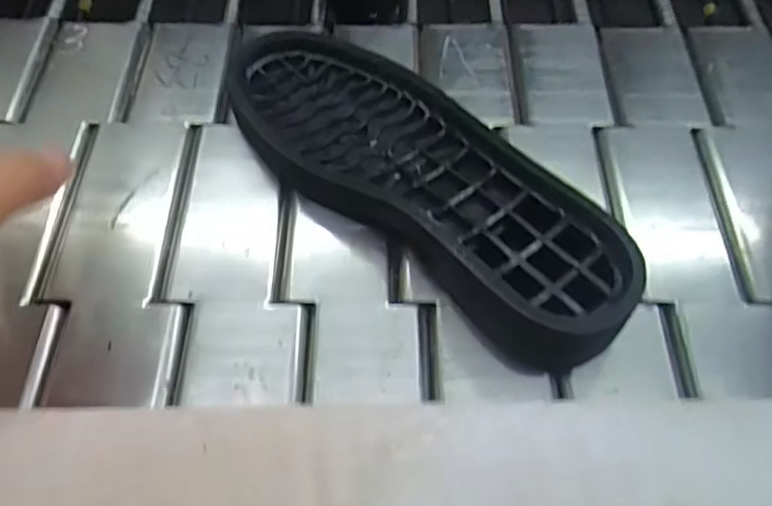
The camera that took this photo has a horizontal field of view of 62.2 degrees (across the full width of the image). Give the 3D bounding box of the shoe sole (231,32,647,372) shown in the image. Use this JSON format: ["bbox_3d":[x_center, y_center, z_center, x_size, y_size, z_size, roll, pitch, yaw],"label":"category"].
[{"bbox_3d":[0.016,-0.051,0.365,0.102,0.041,0.277,-38,66,-20],"label":"shoe sole"}]

